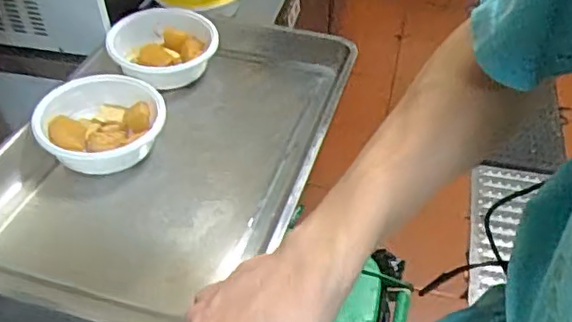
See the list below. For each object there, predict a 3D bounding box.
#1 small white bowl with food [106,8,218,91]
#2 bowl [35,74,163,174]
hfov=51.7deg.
[{"bbox_3d":[-0.195,-0.178,0.955,0.169,0.050,0.166,1,46,-1],"label":"small white bowl with food"},{"bbox_3d":[-0.249,-0.047,0.819,0.168,0.058,0.156,1,46,-1],"label":"bowl"}]

